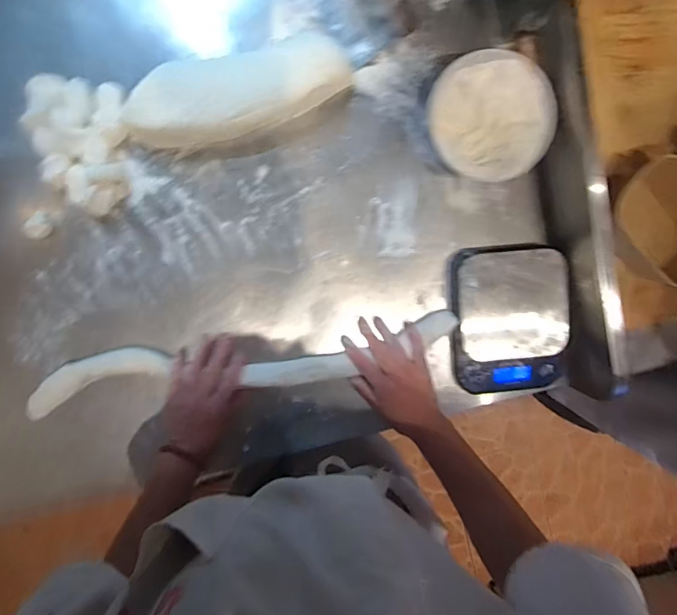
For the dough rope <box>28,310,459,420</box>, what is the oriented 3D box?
[{"bbox_3d":[-0.116,0.071,0.592,0.549,0.022,0.082,-5,97,-4],"label":"dough rope"}]

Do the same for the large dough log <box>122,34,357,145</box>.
[{"bbox_3d":[-0.124,-0.265,0.546,0.281,0.041,0.099,-17,98,-3],"label":"large dough log"}]

